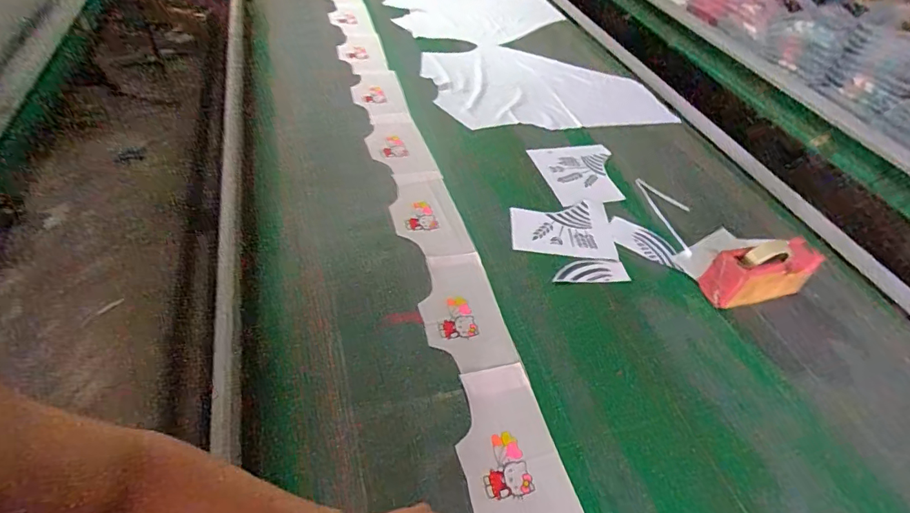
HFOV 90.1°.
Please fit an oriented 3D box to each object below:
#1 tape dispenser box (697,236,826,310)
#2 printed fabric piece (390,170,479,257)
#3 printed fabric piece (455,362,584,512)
[{"bbox_3d":[0.591,0.020,0.854,0.225,0.107,0.096,-10,49,-16],"label":"tape dispenser box"},{"bbox_3d":[-0.060,-0.092,0.948,0.139,0.010,0.262,-10,52,-11],"label":"printed fabric piece"},{"bbox_3d":[0.080,0.285,0.619,0.135,0.008,0.286,-8,49,-15],"label":"printed fabric piece"}]

